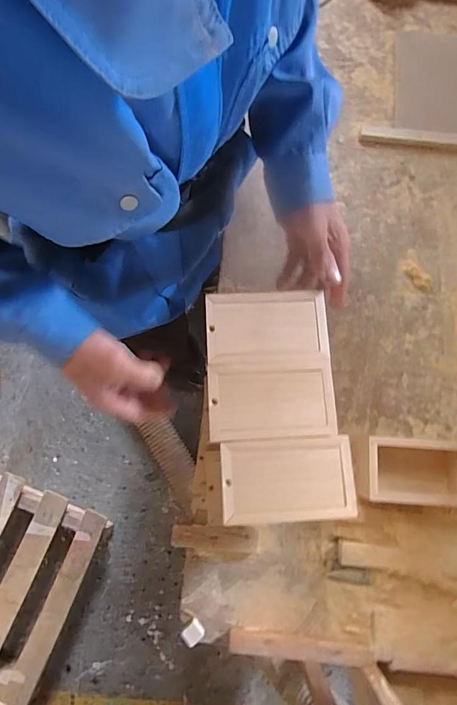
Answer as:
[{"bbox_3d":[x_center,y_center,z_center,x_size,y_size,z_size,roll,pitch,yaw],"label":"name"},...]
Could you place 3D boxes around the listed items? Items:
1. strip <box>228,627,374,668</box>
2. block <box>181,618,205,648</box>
[{"bbox_3d":[0.086,0.357,0.471,0.172,0.009,0.026,7,77,1],"label":"strip"},{"bbox_3d":[-0.043,0.343,0.476,0.022,0.016,0.022,-40,81,-9],"label":"block"}]

